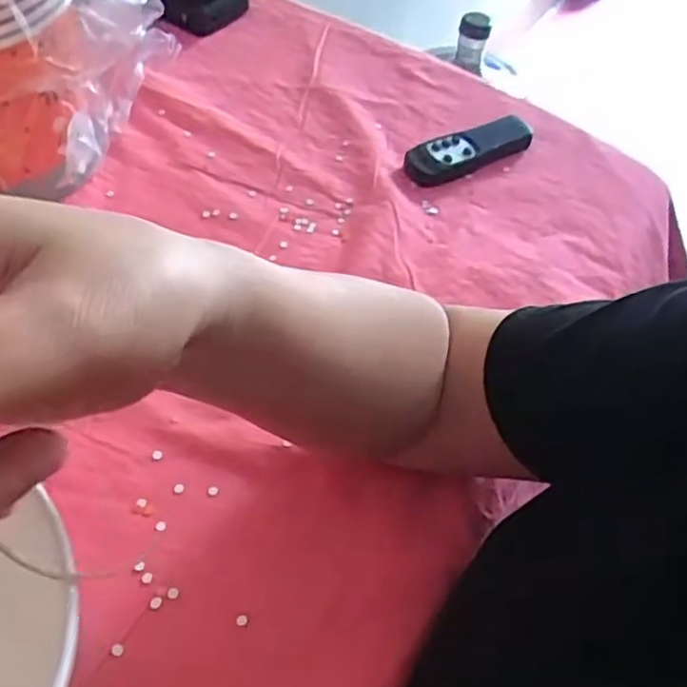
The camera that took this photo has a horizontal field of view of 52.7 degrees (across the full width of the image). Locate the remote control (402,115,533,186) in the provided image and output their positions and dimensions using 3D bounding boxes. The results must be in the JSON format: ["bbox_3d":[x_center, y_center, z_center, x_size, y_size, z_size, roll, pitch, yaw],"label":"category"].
[{"bbox_3d":[0.105,-0.157,0.560,0.114,0.018,0.031,-20,57,-19],"label":"remote control"}]

